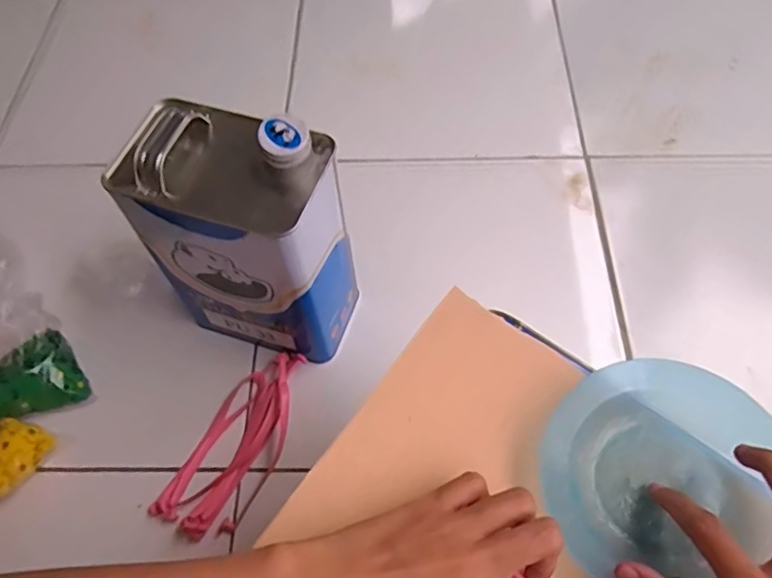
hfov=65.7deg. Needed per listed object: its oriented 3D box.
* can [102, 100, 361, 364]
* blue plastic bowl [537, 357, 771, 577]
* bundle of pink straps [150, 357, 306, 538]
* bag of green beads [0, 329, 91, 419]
[{"bbox_3d":[-0.126,-0.044,0.562,0.168,0.256,0.106,18,62,12],"label":"can"},{"bbox_3d":[0.148,0.098,0.320,0.121,0.026,0.115,-1,60,1],"label":"blue plastic bowl"},{"bbox_3d":[-0.141,0.148,0.592,0.081,0.026,0.194,26,64,16],"label":"bundle of pink straps"},{"bbox_3d":[-0.366,0.093,0.626,0.083,0.050,0.078,-28,63,-14],"label":"bag of green beads"}]

